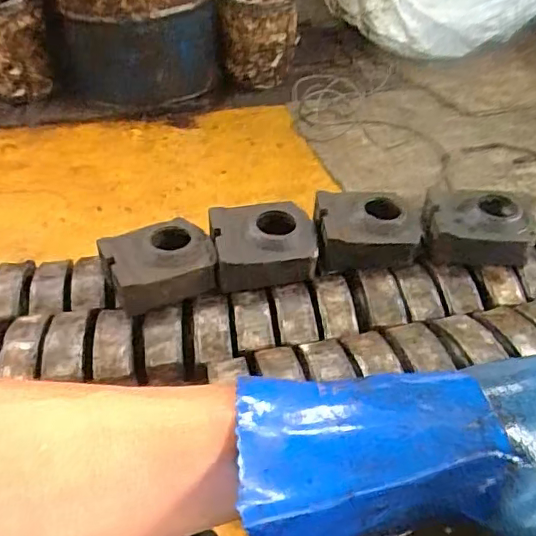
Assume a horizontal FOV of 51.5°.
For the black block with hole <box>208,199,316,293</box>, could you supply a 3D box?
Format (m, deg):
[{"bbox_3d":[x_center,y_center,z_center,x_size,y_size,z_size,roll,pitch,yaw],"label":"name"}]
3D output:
[{"bbox_3d":[-0.009,-0.042,1.029,0.184,0.092,0.149,-6,39,-4],"label":"black block with hole"}]

